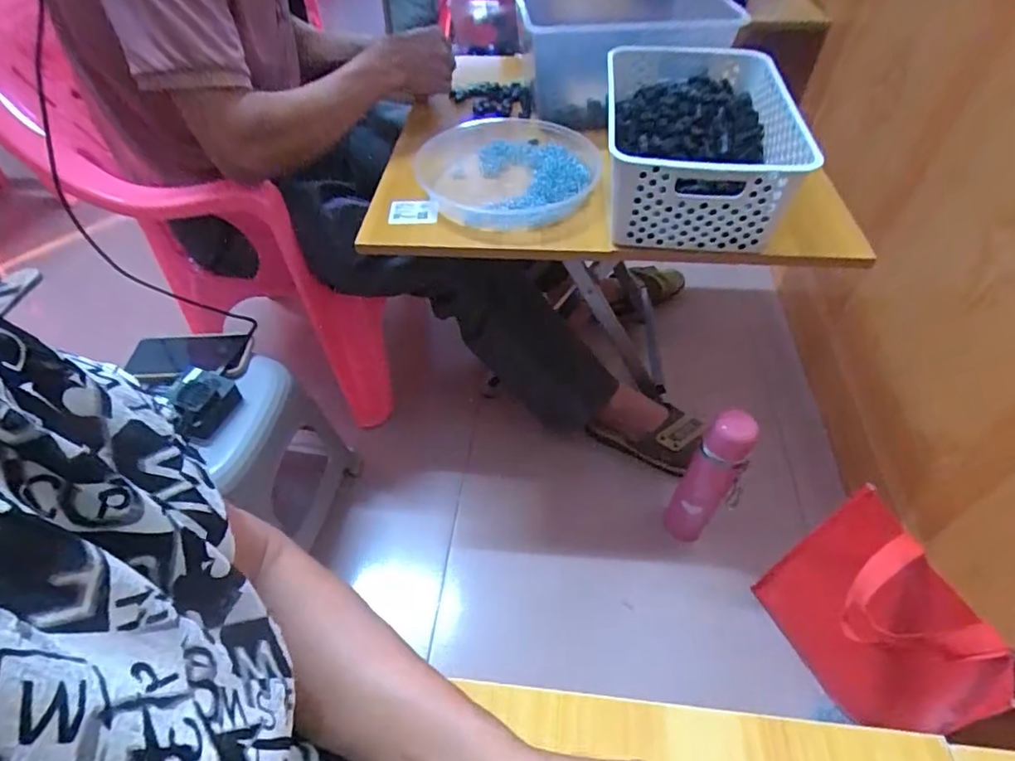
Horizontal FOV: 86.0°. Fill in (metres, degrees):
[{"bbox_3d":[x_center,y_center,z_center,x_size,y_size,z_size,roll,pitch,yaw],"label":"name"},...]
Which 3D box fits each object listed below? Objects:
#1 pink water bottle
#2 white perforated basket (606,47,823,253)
[{"bbox_3d":[0.296,0.155,0.809,0.061,0.278,0.064,-35,57,-26],"label":"pink water bottle"},{"bbox_3d":[0.218,-0.291,0.654,0.193,0.109,0.319,7,50,6],"label":"white perforated basket"}]

